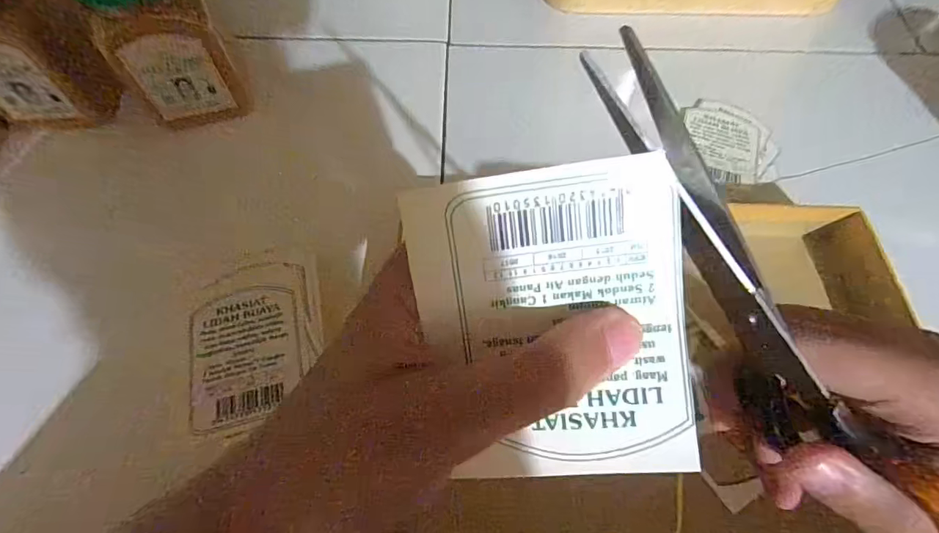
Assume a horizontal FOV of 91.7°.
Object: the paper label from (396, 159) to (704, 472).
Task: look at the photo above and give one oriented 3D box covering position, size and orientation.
[{"bbox_3d":[0.021,0.016,0.113,0.064,0.006,0.077,-8,99,3],"label":"paper label"}]

